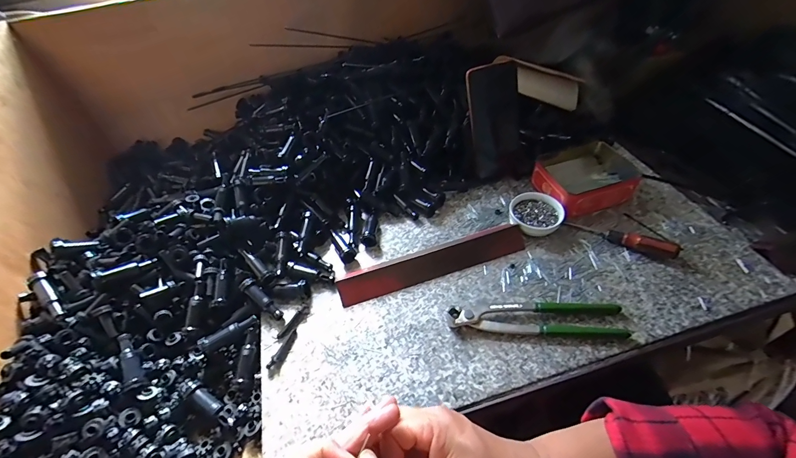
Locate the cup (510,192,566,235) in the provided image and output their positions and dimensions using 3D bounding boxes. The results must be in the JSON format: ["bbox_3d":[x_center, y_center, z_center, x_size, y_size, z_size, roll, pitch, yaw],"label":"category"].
[{"bbox_3d":[0.198,-0.023,0.498,0.070,0.024,0.069,-3,48,4],"label":"cup"}]

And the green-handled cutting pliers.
[{"bbox_3d":[0.159,0.105,0.402,0.196,0.012,0.041,-2,48,5],"label":"green-handled cutting pliers"}]

